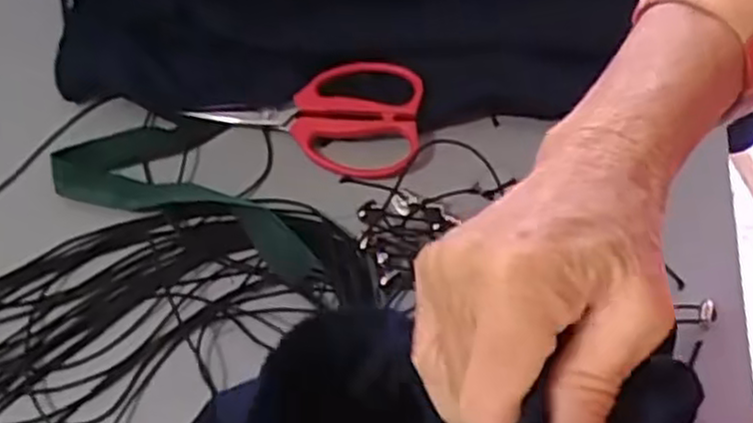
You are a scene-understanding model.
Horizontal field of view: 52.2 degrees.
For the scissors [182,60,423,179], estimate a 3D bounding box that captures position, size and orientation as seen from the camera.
[{"bbox_3d":[-0.052,-0.074,0.574,0.167,0.014,0.090,5,70,9],"label":"scissors"}]

